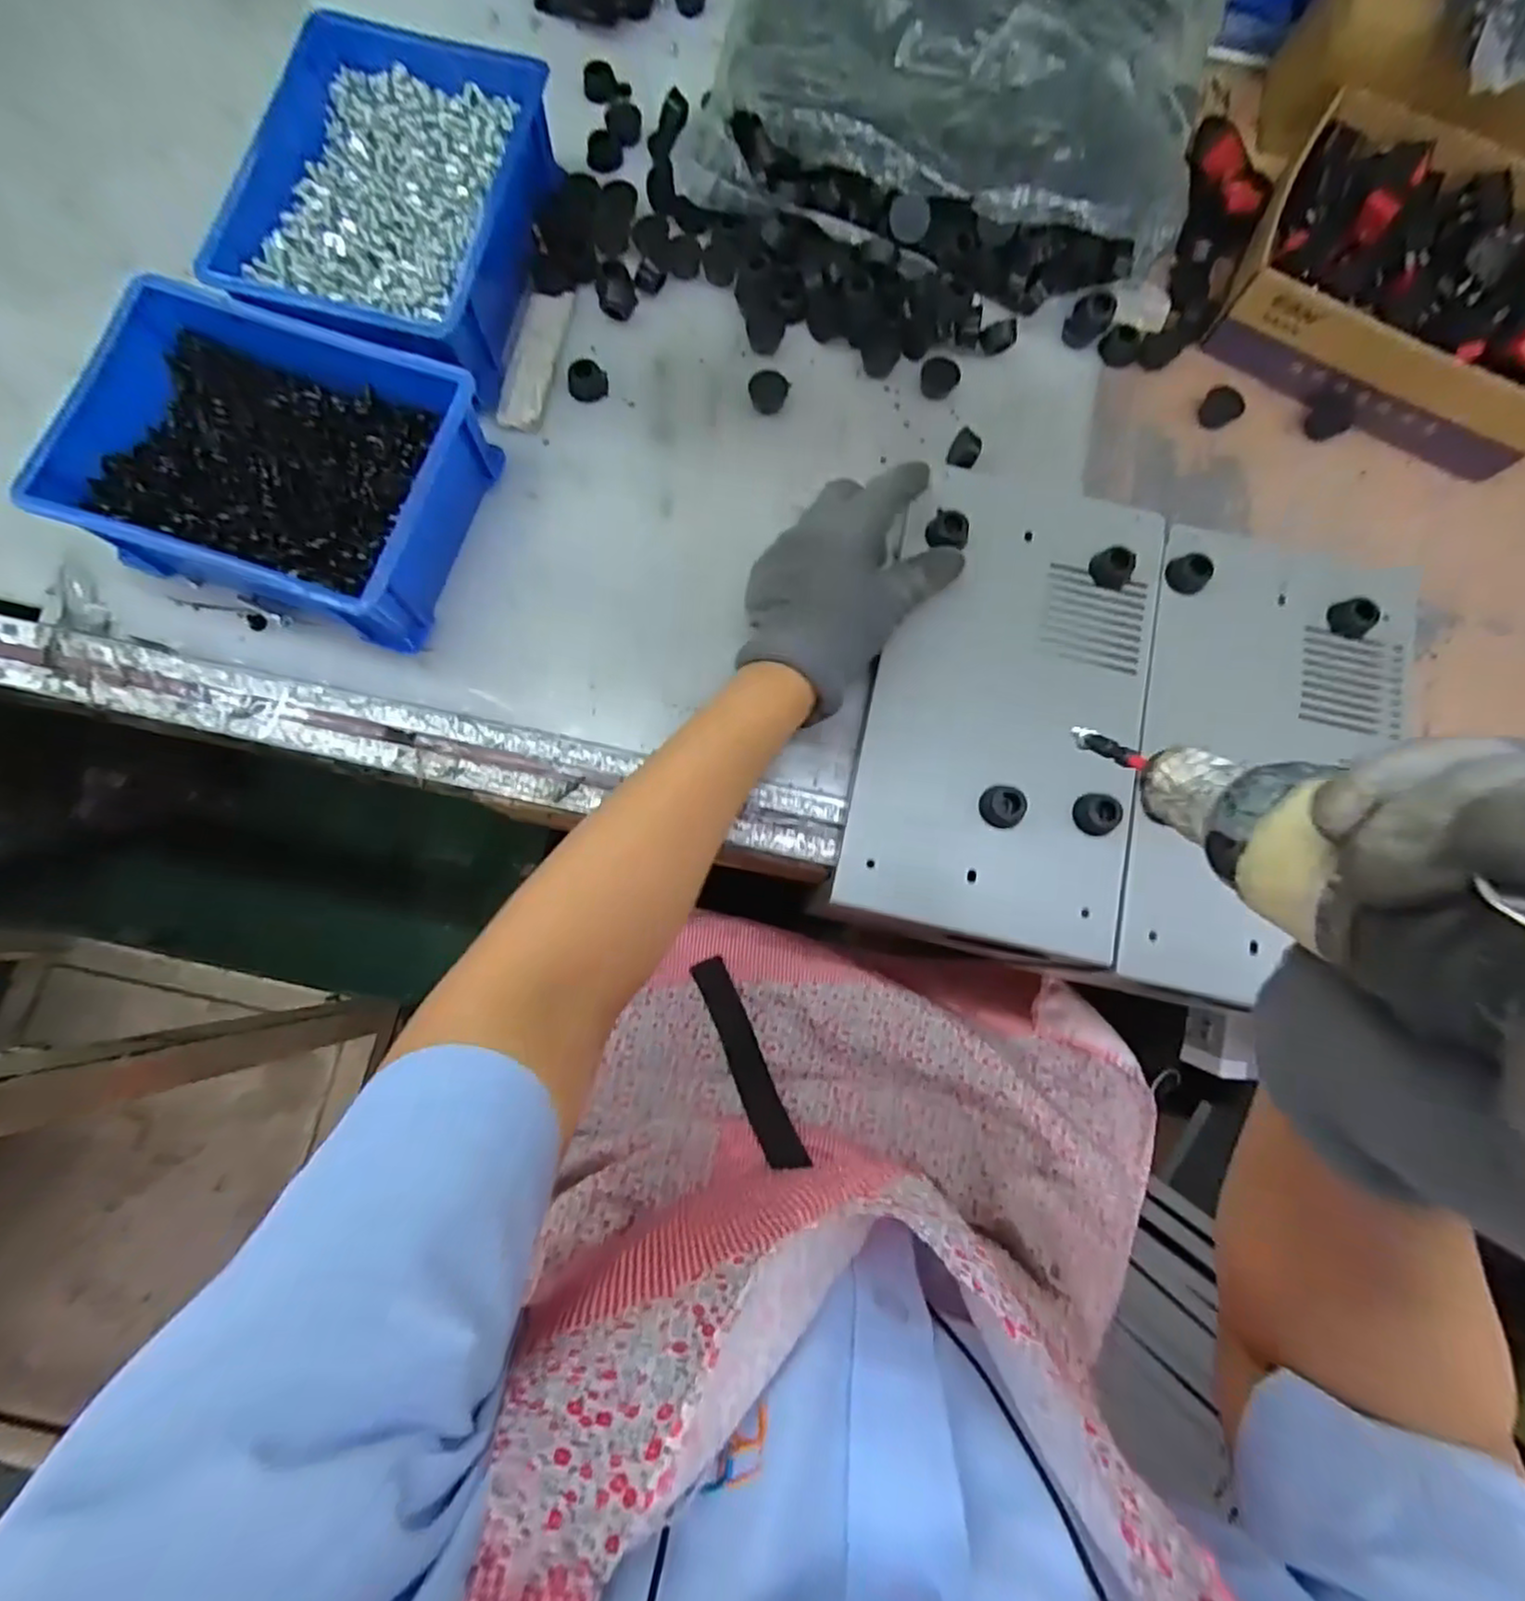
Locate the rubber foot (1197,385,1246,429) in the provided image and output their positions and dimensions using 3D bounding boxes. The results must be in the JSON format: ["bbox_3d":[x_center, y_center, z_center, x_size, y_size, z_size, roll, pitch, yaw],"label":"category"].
[{"bbox_3d":[0.295,-0.253,0.444,0.025,0.010,0.021,43,84,6],"label":"rubber foot"}]

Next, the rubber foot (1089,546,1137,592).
[{"bbox_3d":[0.210,-0.140,0.410,0.030,0.013,0.023,-41,84,-6],"label":"rubber foot"}]

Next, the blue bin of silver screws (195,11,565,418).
[{"bbox_3d":[-0.222,-0.354,0.423,0.154,0.062,0.204,12,82,1],"label":"blue bin of silver screws"}]

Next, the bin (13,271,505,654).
[{"bbox_3d":[-0.264,-0.184,0.388,0.190,0.066,0.145,20,82,2],"label":"bin"}]

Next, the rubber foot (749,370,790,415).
[{"bbox_3d":[0.003,-0.260,0.440,0.023,0.014,0.022,0,82,0],"label":"rubber foot"}]

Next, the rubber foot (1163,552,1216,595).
[{"bbox_3d":[0.252,-0.133,0.408,0.022,0.016,0.018,8,82,1],"label":"rubber foot"}]

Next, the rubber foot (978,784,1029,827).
[{"bbox_3d":[0.131,0.004,0.377,0.024,0.008,0.022,0,82,0],"label":"rubber foot"}]

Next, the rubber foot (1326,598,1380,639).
[{"bbox_3d":[0.348,-0.108,0.408,0.021,0.013,0.023,0,82,0],"label":"rubber foot"}]

